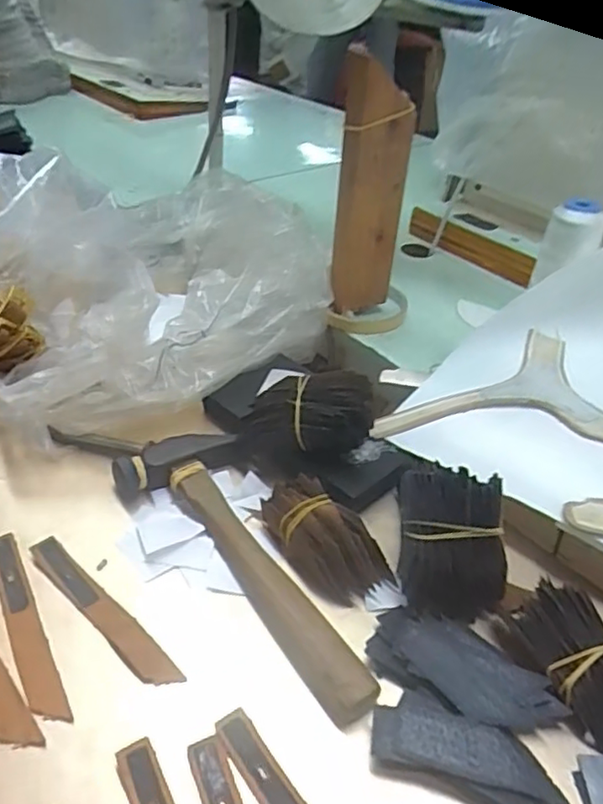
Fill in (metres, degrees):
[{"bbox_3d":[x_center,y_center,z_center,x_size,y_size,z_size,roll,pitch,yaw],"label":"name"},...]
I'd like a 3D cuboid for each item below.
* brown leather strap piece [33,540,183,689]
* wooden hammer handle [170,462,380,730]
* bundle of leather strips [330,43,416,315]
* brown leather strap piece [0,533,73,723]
[{"bbox_3d":[-0.112,0.114,0.352,0.122,0.008,0.017,31,46,31],"label":"brown leather strap piece"},{"bbox_3d":[-0.025,0.100,0.365,0.028,0.019,0.186,-21,44,-27],"label":"wooden hammer handle"},{"bbox_3d":[0.051,-0.159,0.493,0.052,0.188,0.030,-4,42,-9],"label":"bundle of leather strips"},{"bbox_3d":[-0.150,0.119,0.346,0.016,0.005,0.125,-18,43,-27],"label":"brown leather strap piece"}]

